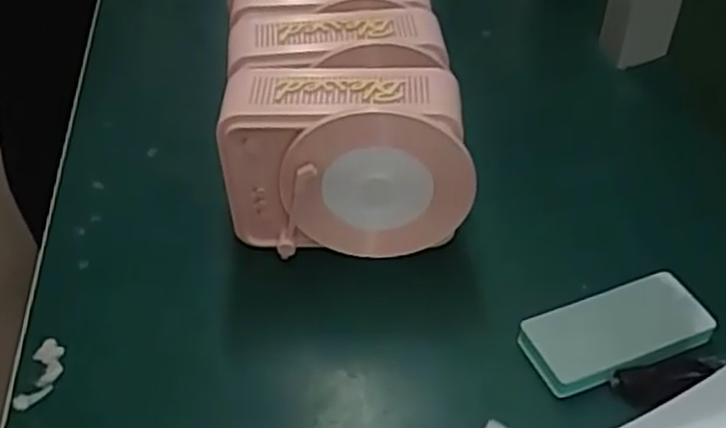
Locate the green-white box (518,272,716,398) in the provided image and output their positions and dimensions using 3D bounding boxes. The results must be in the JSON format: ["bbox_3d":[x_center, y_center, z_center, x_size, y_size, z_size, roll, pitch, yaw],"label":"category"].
[{"bbox_3d":[0.129,0.060,0.389,0.091,0.017,0.043,-15,44,-14],"label":"green-white box"}]

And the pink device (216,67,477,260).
[{"bbox_3d":[-0.009,-0.020,0.432,0.133,0.114,0.058,0,42,2],"label":"pink device"}]

